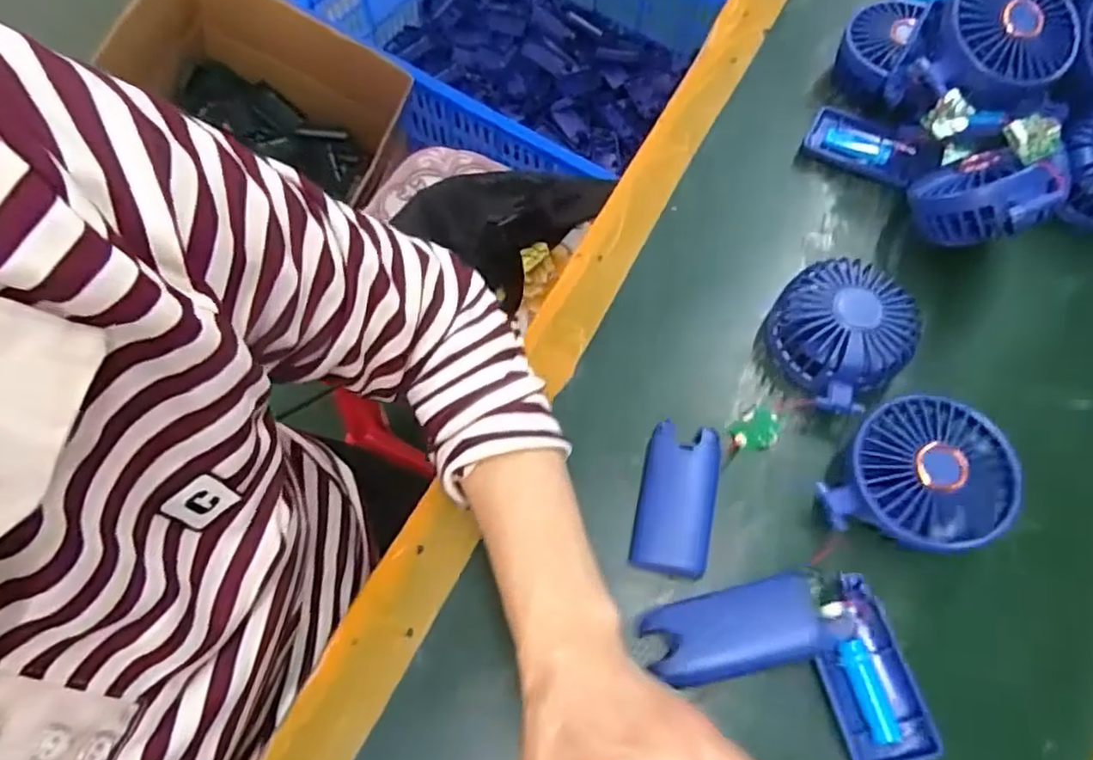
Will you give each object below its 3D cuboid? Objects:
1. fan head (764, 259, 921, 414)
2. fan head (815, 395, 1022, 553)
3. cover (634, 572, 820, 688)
[{"bbox_3d":[0.185,-0.026,0.419,0.085,0.054,0.079,0,67,-1],"label":"fan head"},{"bbox_3d":[0.214,0.060,0.378,0.080,0.058,0.093,40,73,14],"label":"fan head"},{"bbox_3d":[0.100,0.136,0.351,0.090,0.015,0.043,-10,68,-5],"label":"cover"}]

